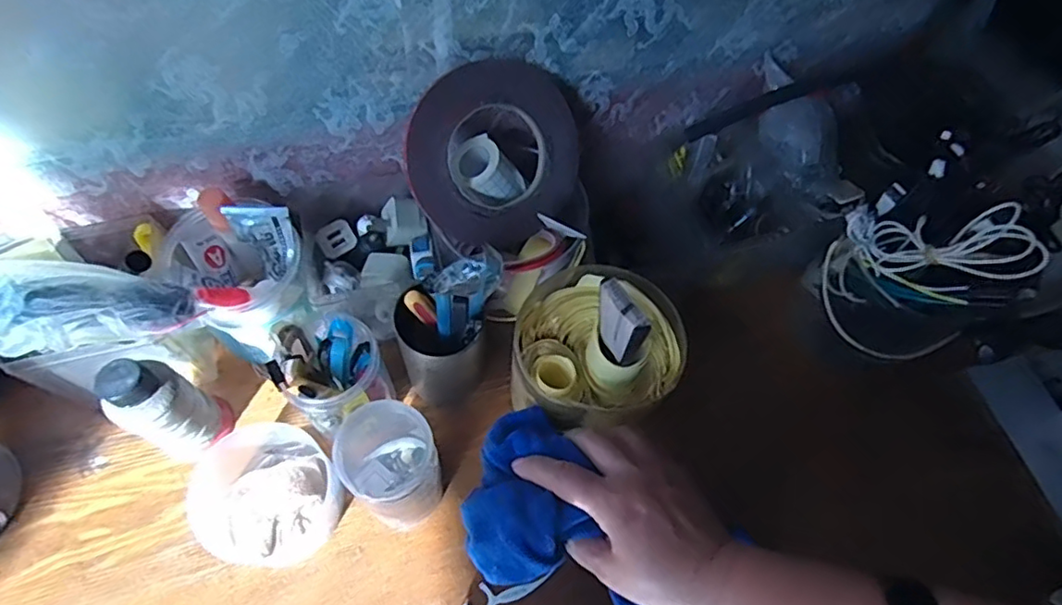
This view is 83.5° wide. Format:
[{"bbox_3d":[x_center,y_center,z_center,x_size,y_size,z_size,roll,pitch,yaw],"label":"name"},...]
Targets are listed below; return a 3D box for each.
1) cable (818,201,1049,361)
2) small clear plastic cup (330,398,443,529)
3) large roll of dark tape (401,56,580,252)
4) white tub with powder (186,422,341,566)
[{"bbox_3d":[0.296,-0.027,0.464,0.054,0.166,0.110,-24,65,-16],"label":"cable"},{"bbox_3d":[-0.100,0.120,0.437,0.059,0.133,0.062,2,61,-3],"label":"small clear plastic cup"},{"bbox_3d":[-0.028,-0.113,0.465,0.140,0.137,0.030,-20,23,-19],"label":"large roll of dark tape"},{"bbox_3d":[-0.204,0.142,0.458,0.094,0.064,0.114,-36,69,-21],"label":"white tub with powder"}]

